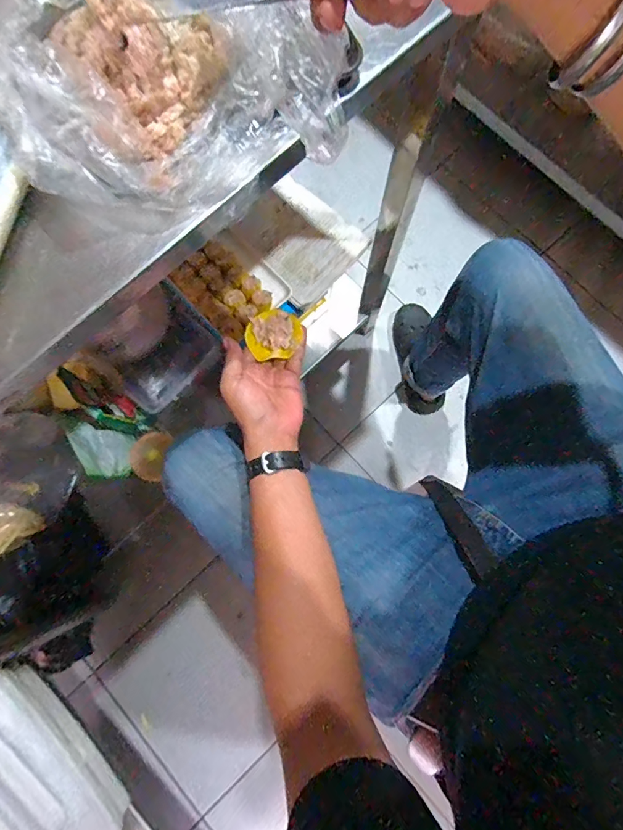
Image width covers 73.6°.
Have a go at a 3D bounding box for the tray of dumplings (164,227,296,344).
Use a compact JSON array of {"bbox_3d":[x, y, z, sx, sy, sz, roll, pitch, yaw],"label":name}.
[{"bbox_3d":[-0.144,-0.230,0.734,0.148,0.034,0.185,-44,81,-8],"label":"tray of dumplings"}]

